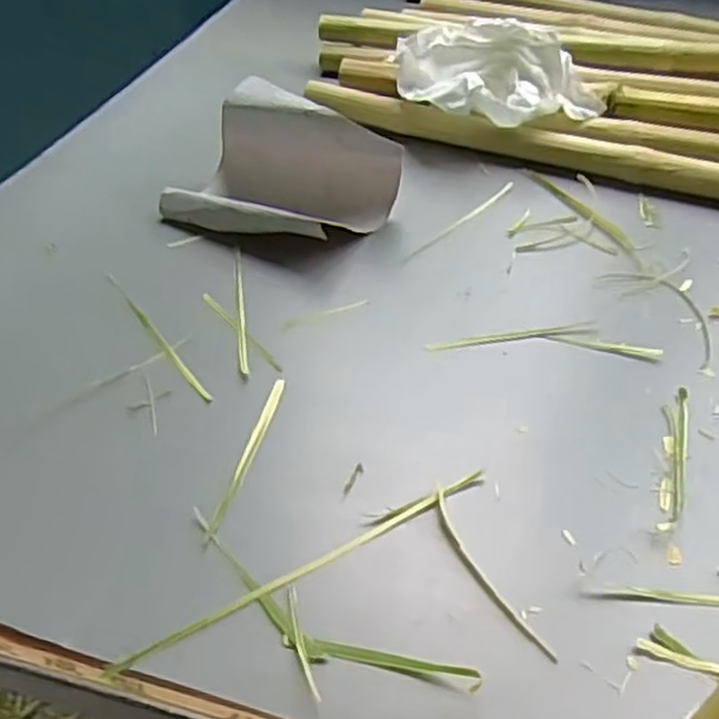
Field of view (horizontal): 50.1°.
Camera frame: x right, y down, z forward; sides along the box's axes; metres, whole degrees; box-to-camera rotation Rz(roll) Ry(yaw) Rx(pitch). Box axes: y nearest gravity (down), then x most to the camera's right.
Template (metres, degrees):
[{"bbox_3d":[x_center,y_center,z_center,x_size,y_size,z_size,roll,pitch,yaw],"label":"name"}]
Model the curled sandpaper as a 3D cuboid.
[{"bbox_3d":[-0.046,-0.105,0.430,0.116,0.057,0.073,22,50,23],"label":"curled sandpaper"}]

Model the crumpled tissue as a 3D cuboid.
[{"bbox_3d":[0.085,-0.170,0.472,0.123,0.053,0.054,2,45,5],"label":"crumpled tissue"}]

